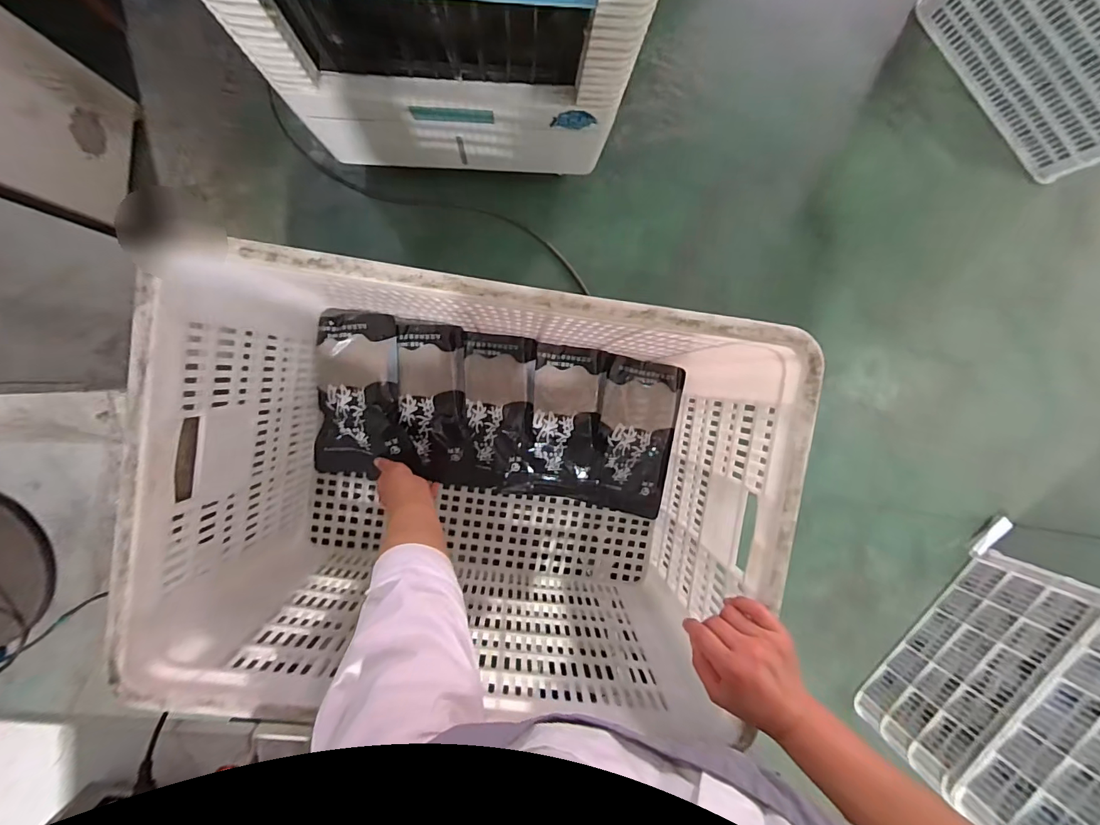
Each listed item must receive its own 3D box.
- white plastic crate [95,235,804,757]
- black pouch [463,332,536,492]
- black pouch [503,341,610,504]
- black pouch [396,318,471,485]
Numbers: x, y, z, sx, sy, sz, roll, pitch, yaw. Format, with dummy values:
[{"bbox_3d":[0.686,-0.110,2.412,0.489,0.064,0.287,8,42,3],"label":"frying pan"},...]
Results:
[{"bbox_3d":[-0.073,0.077,0.605,0.603,0.357,0.421,7,94,-5],"label":"white plastic crate"},{"bbox_3d":[-0.080,0.004,0.744,0.105,0.050,0.239,2,94,-4],"label":"black pouch"},{"bbox_3d":[0.025,0.020,0.756,0.144,0.058,0.243,9,94,-5],"label":"black pouch"},{"bbox_3d":[-0.179,-0.007,0.729,0.103,0.025,0.256,-3,105,-4],"label":"black pouch"}]

